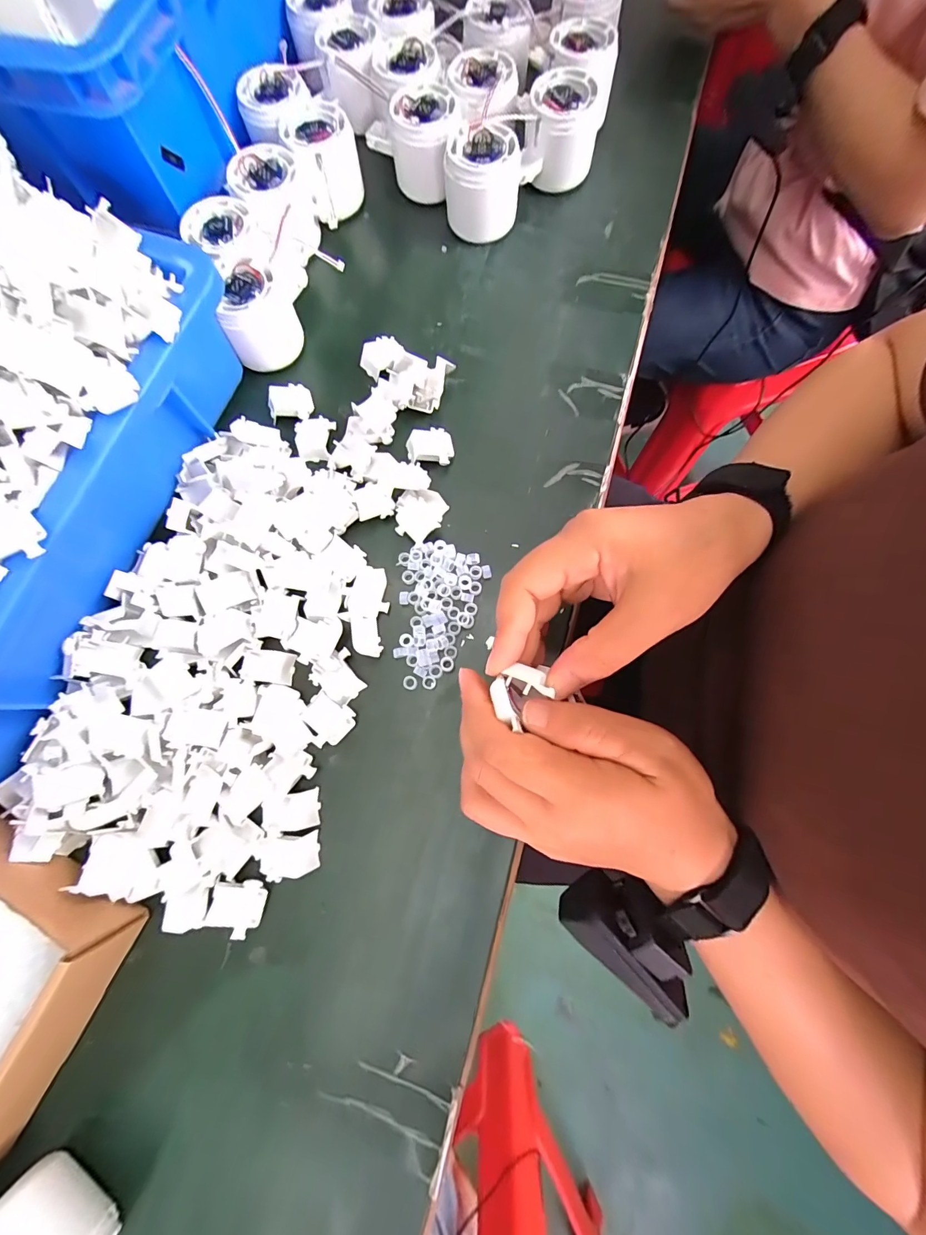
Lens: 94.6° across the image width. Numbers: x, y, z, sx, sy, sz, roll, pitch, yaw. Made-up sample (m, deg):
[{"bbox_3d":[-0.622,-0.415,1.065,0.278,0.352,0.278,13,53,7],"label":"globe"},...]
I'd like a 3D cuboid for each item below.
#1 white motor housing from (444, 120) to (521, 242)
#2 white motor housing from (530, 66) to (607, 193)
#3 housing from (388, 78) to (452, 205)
[{"bbox_3d":[0.016,-0.351,0.349,0.058,0.052,0.066,7,77,2],"label":"white motor housing"},{"bbox_3d":[0.084,-0.408,0.361,0.057,0.054,0.056,5,77,2],"label":"white motor housing"},{"bbox_3d":[-0.033,-0.400,0.362,0.054,0.047,0.056,5,77,2],"label":"housing"}]

